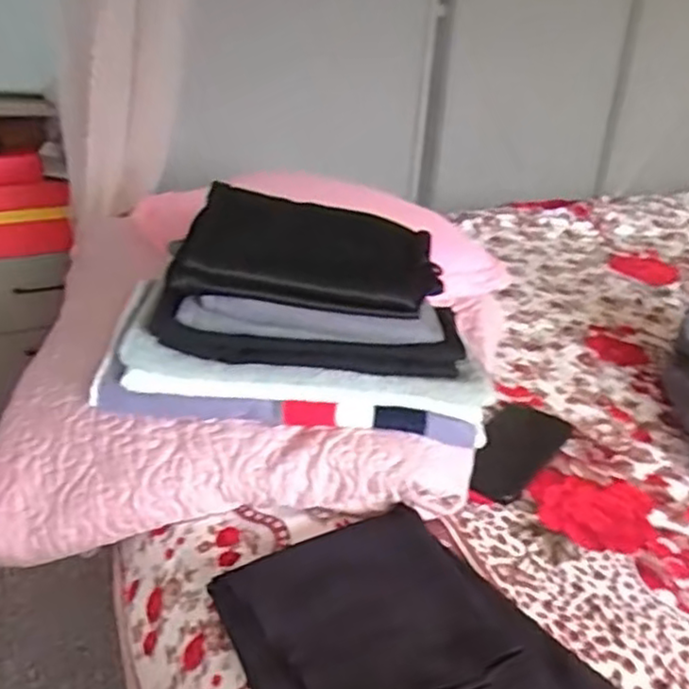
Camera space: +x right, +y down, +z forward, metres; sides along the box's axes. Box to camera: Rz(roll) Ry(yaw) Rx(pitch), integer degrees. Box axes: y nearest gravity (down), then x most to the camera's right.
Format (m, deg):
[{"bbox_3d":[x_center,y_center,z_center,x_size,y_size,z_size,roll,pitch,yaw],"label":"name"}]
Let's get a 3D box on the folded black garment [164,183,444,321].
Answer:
[{"bbox_3d":[-0.030,-0.082,0.632,0.230,0.068,0.119,2,28,0],"label":"folded black garment"}]

